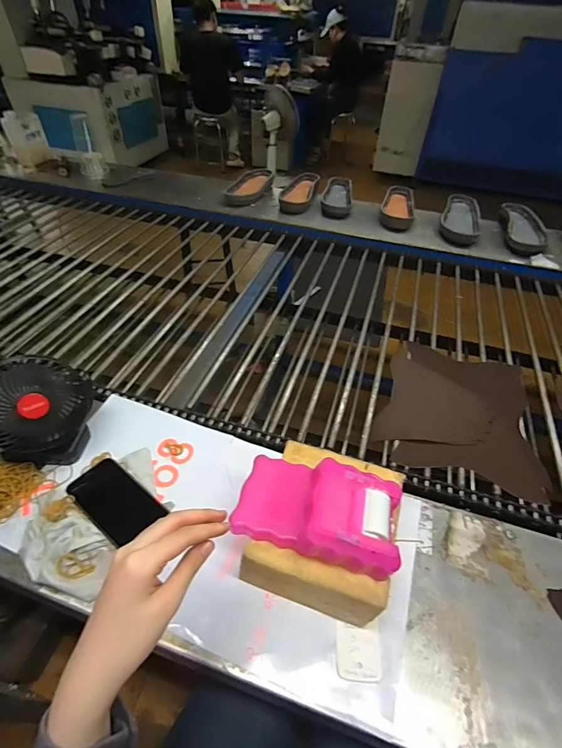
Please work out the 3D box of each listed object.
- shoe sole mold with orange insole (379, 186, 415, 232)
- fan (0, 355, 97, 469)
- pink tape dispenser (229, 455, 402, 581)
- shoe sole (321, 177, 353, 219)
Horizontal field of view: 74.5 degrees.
[{"bbox_3d":[0.421,-0.606,1.332,0.119,0.060,0.245,12,46,9],"label":"shoe sole mold with orange insole"},{"bbox_3d":[-0.369,0.065,0.576,0.078,0.176,0.154,25,49,20],"label":"fan"},{"bbox_3d":[0.045,0.155,0.445,0.192,0.046,0.121,14,46,11],"label":"pink tape dispenser"},{"bbox_3d":[0.209,-0.663,1.369,0.108,0.034,0.225,7,64,1],"label":"shoe sole"}]

